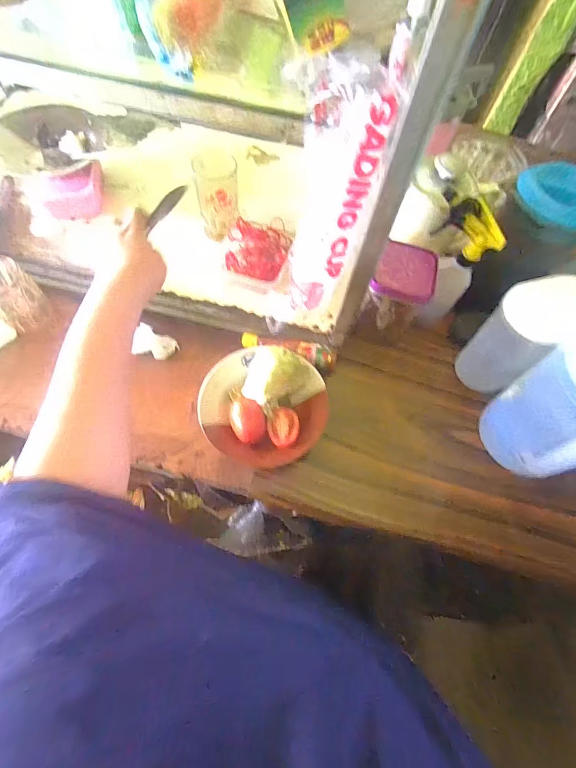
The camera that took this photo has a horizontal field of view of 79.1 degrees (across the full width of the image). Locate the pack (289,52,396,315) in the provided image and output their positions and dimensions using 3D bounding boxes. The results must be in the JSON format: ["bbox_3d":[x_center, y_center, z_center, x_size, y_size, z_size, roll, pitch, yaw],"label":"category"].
[{"bbox_3d":[0.053,-0.220,0.446,0.088,0.275,0.099,10,67,1],"label":"pack"}]

